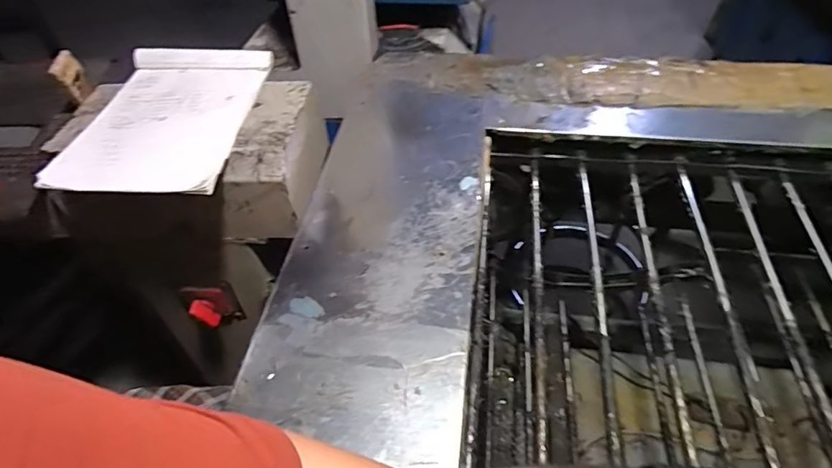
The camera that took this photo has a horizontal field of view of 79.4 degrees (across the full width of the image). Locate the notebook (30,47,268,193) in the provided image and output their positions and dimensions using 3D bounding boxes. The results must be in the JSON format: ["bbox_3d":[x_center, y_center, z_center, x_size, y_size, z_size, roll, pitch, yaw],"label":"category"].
[{"bbox_3d":[-0.301,-0.150,0.611,0.188,0.024,0.270,0,48,4],"label":"notebook"}]

